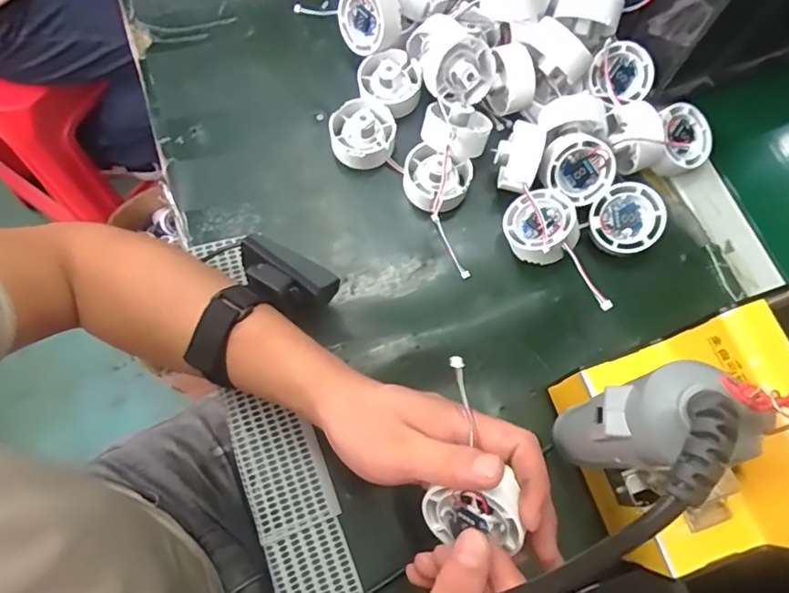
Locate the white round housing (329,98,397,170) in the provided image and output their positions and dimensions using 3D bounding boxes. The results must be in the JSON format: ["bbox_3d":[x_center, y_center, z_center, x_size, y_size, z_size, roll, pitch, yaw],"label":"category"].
[{"bbox_3d":[-0.027,-0.140,0.455,0.053,0.032,0.054,0,73,0],"label":"white round housing"}]

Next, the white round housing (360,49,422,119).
[{"bbox_3d":[-0.003,-0.187,0.464,0.052,0.024,0.057,0,73,0],"label":"white round housing"}]

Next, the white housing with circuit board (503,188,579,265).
[{"bbox_3d":[0.115,-0.055,0.424,0.053,0.022,0.054,-11,61,21],"label":"white housing with circuit board"}]

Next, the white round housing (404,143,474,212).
[{"bbox_3d":[0.032,-0.094,0.440,0.055,0.030,0.050,0,73,0],"label":"white round housing"}]

